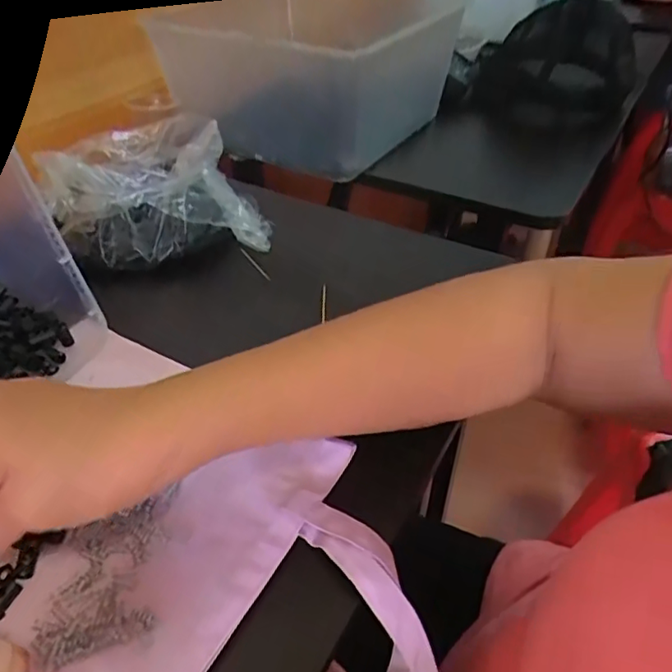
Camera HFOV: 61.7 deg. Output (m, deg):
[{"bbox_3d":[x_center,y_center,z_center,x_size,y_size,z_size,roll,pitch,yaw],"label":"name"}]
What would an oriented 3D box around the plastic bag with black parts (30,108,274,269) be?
[{"bbox_3d":[-0.158,-0.134,0.513,0.174,0.099,0.116,-8,39,-7],"label":"plastic bag with black parts"}]

